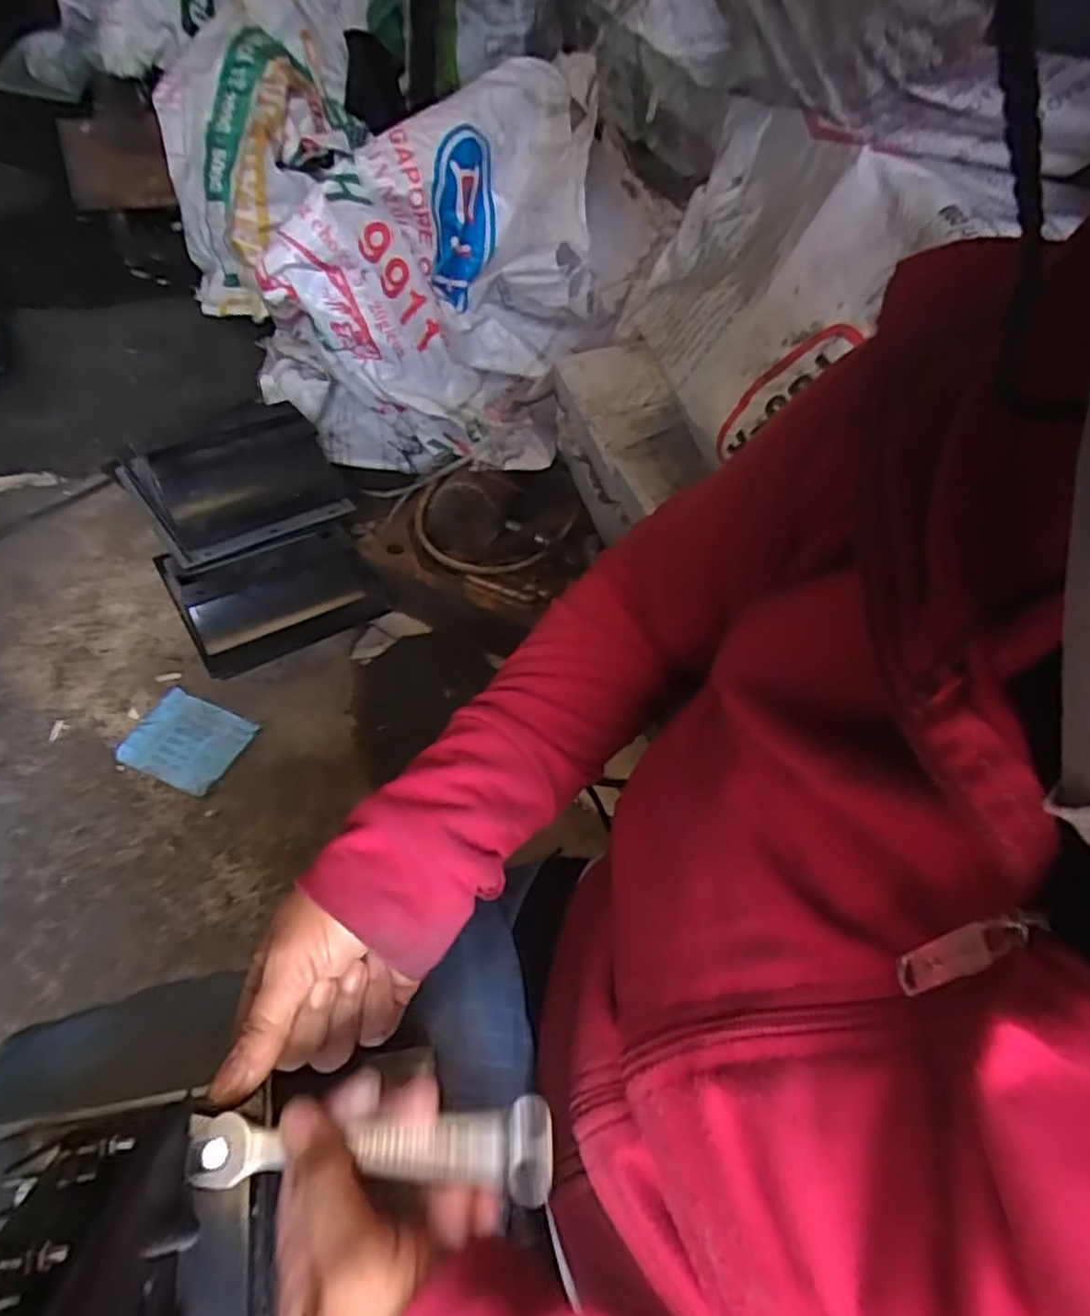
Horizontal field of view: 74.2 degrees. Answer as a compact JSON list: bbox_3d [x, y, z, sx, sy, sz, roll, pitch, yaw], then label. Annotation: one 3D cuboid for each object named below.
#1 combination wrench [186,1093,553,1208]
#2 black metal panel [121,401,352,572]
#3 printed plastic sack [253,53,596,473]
[{"bbox_3d":[-0.064,0.187,0.273,0.133,0.007,0.031,-2,53,2],"label":"combination wrench"},{"bbox_3d":[-0.419,-0.243,1.018,0.269,0.098,0.205,-28,87,-32],"label":"black metal panel"},{"bbox_3d":[-0.181,-0.484,1.024,0.469,0.470,0.302,-4,53,-11],"label":"printed plastic sack"}]

